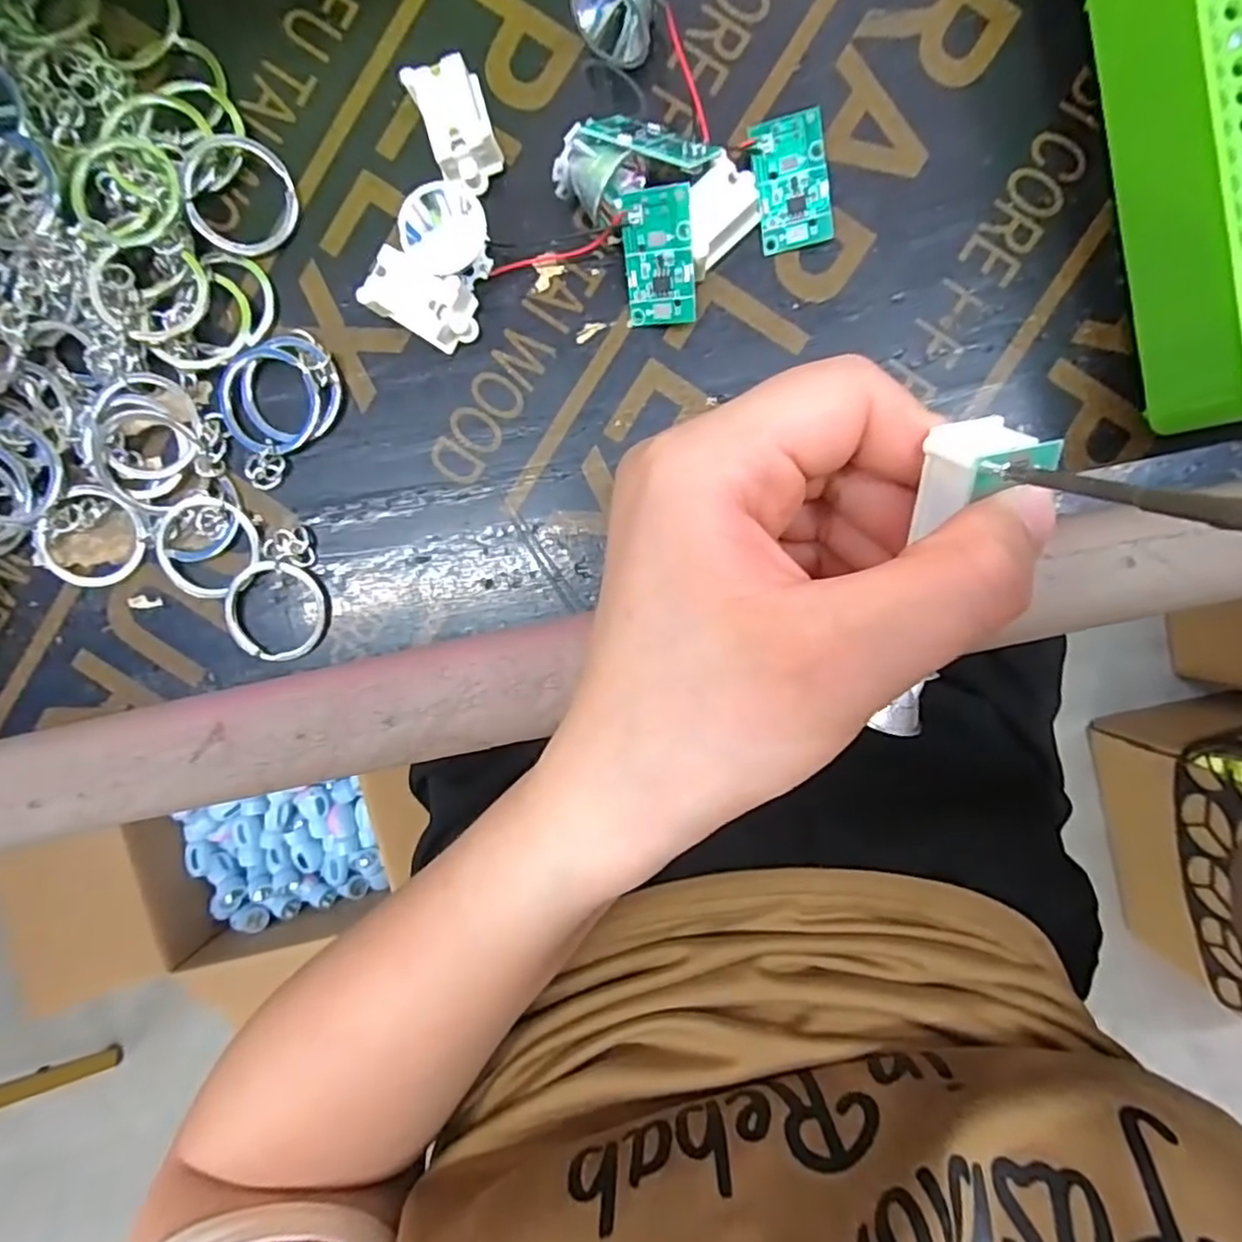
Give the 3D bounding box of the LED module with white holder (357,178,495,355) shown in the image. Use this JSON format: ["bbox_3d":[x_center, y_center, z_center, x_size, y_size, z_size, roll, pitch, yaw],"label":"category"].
[{"bbox_3d":[-0.053,-0.096,0.177,0.027,0.019,0.035,16,94,1],"label":"LED module with white holder"}]

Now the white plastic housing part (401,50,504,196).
[{"bbox_3d":[-0.044,-0.135,0.178,0.018,0.014,0.027,-23,93,3],"label":"white plastic housing part"}]

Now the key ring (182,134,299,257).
[{"bbox_3d":[-0.107,-0.121,0.185,0.029,0.004,0.031,1,104,-8],"label":"key ring"}]

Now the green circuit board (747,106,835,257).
[{"bbox_3d":[0.047,-0.121,0.180,0.019,0.004,0.032,-9,104,12],"label":"green circuit board"}]

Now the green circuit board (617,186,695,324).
[{"bbox_3d":[0.010,-0.098,0.177,0.019,0.004,0.032,3,122,18],"label":"green circuit board"}]

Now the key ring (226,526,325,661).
[{"bbox_3d":[-0.104,-0.007,0.193,0.029,0.004,0.037,-10,93,2],"label":"key ring"}]

